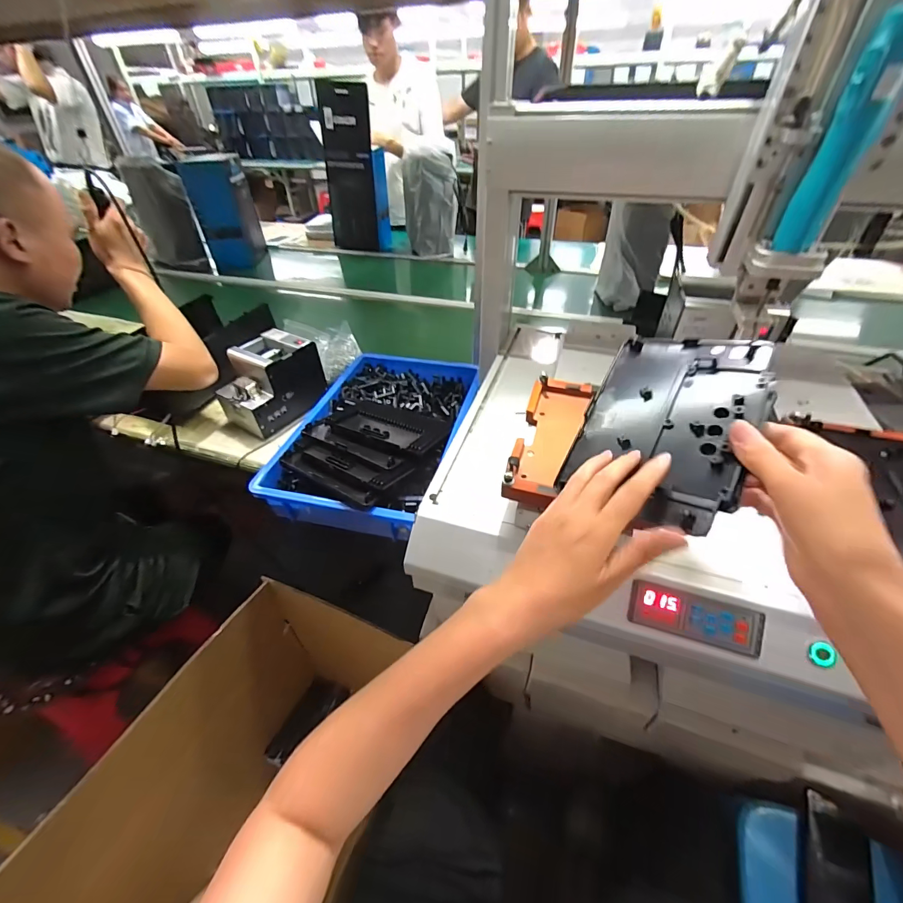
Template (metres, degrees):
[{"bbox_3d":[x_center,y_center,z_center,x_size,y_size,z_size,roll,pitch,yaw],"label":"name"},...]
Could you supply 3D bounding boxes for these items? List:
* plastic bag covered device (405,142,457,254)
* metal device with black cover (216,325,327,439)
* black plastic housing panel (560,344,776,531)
[{"bbox_3d":[-0.081,-0.979,1.576,0.197,0.353,0.139,-3,42,-2],"label":"plastic bag covered device"},{"bbox_3d":[-0.382,-0.151,0.850,0.138,0.137,0.187,24,48,25],"label":"metal device with black cover"},{"bbox_3d":[0.193,-0.028,0.360,0.136,0.013,0.183,18,71,39],"label":"black plastic housing panel"}]

